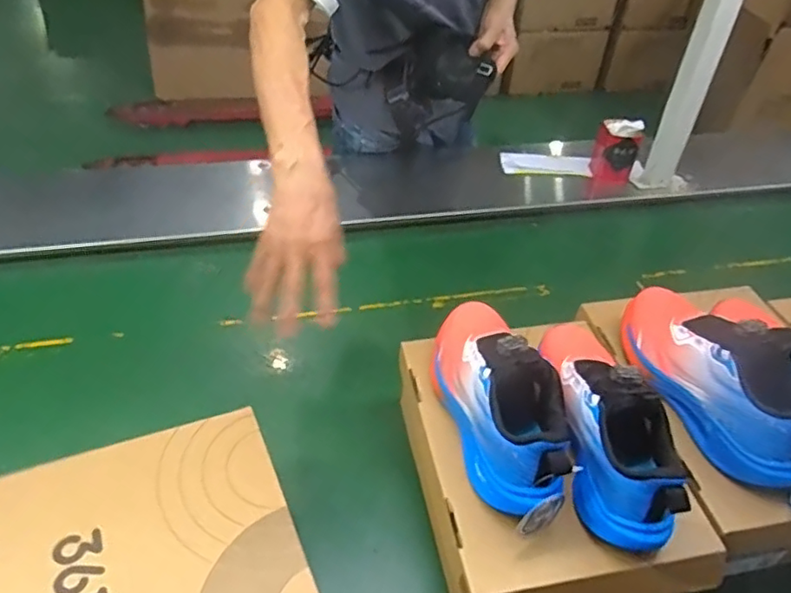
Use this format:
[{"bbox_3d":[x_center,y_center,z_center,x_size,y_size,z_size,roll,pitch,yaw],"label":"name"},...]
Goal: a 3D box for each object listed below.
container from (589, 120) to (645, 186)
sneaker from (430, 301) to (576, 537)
[{"bbox_3d":[0.442,-0.286,1.184,0.085,0.102,0.064,13,41,9],"label":"container"},{"bbox_3d":[0.100,0.088,0.578,0.093,0.106,0.247,-8,42,-15],"label":"sneaker"}]

